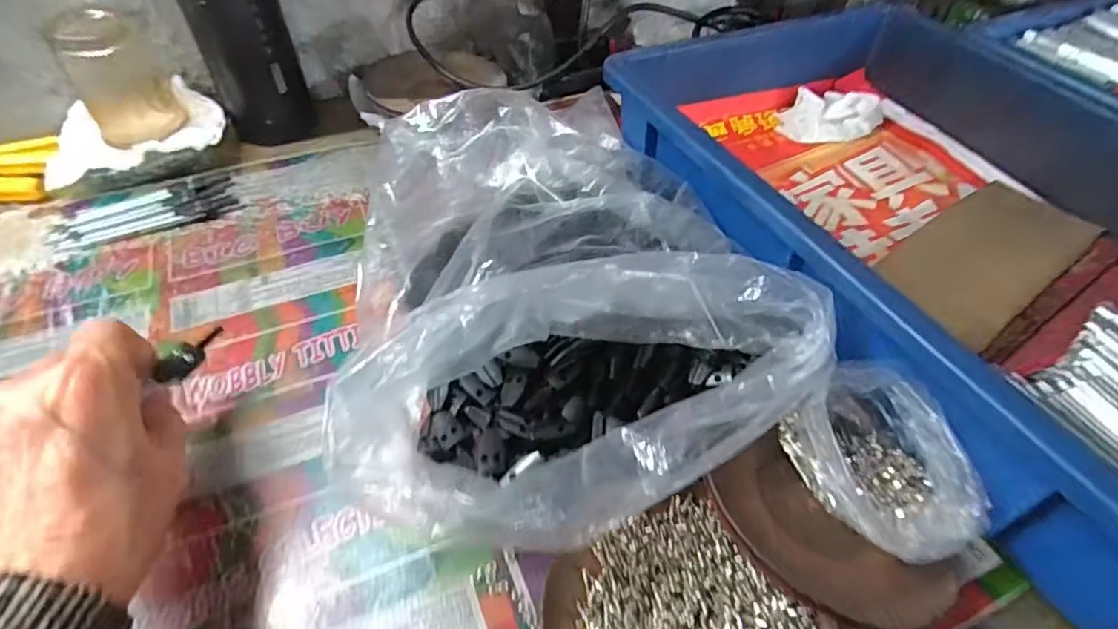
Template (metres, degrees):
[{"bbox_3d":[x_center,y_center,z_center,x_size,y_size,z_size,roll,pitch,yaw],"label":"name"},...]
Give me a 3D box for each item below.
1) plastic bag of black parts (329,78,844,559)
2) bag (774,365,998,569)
[{"bbox_3d":[0.004,-0.023,0.328,0.221,0.076,0.281,-8,49,-8],"label":"plastic bag of black parts"},{"bbox_3d":[0.144,0.068,0.265,0.058,0.042,0.085,-10,50,-9],"label":"bag"}]

